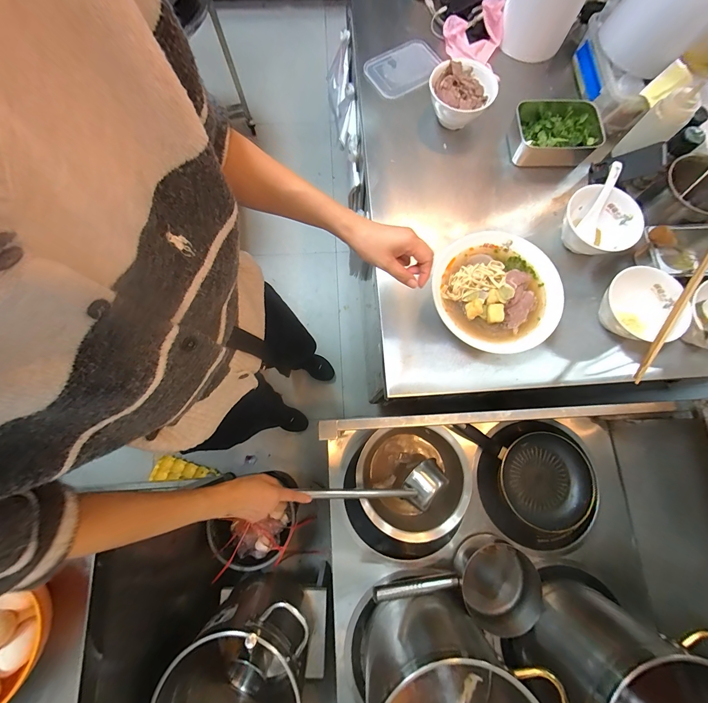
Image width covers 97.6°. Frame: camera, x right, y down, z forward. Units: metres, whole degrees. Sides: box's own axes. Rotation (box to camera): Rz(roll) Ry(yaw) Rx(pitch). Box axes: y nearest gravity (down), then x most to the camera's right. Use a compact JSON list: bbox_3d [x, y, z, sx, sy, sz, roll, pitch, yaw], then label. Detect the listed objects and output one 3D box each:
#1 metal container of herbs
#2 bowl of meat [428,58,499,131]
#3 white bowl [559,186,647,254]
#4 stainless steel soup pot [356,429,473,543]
[{"bbox_3d":[0.446,-0.485,0.690,0.196,0.049,0.134,-2,77,-1],"label":"metal container of herbs"},{"bbox_3d":[0.236,-0.569,0.697,0.139,0.072,0.148,0,77,-1],"label":"bowl of meat"},{"bbox_3d":[0.489,-0.261,0.636,0.136,0.067,0.131,0,77,-1],"label":"white bowl"},{"bbox_3d":[0.137,0.311,0.759,0.248,0.144,0.225,-23,78,-6],"label":"stainless steel soup pot"}]

